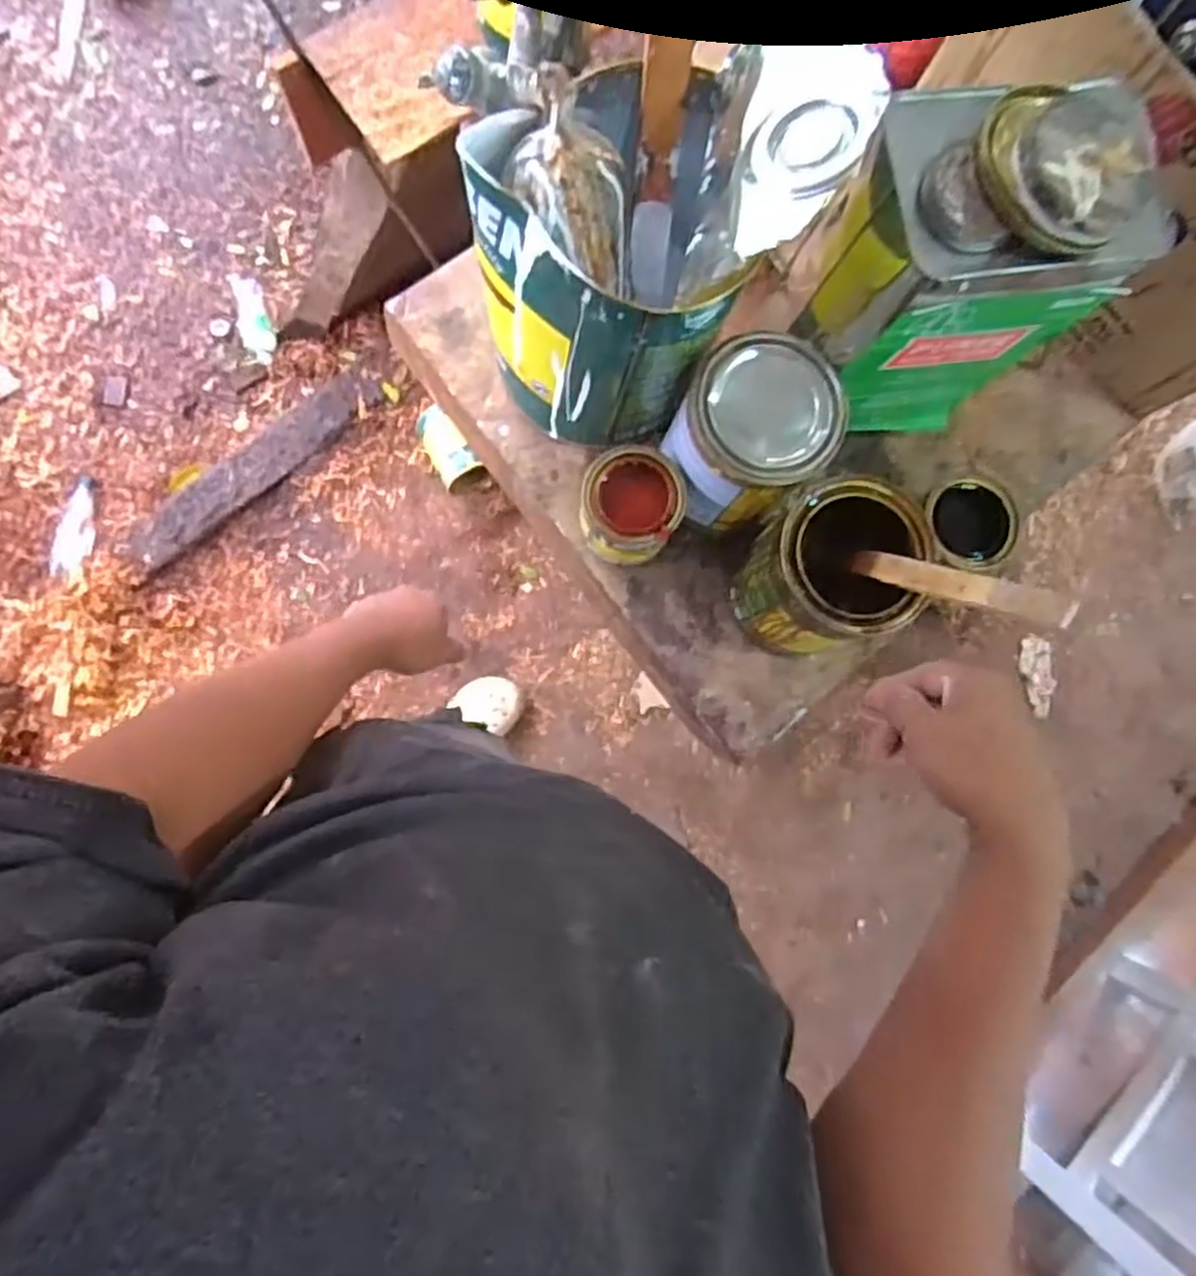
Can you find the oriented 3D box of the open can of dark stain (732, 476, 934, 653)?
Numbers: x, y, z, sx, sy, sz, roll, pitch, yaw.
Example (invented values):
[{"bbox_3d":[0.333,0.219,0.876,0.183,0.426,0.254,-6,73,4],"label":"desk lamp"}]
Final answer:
[{"bbox_3d":[0.162,-0.046,0.556,0.096,0.113,0.102,1,85,-6],"label":"open can of dark stain"}]

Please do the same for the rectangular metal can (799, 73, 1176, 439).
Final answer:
[{"bbox_3d":[0.224,-0.234,0.512,0.150,0.229,0.111,-3,85,-6],"label":"rectangular metal can"}]

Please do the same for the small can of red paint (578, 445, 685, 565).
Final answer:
[{"bbox_3d":[0.023,-0.098,0.578,0.072,0.072,0.069,1,85,-6],"label":"small can of red paint"}]

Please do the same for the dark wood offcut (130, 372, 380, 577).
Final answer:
[{"bbox_3d":[-0.600,-0.300,1.348,0.491,0.036,0.079,-40,90,-8],"label":"dark wood offcut"}]

